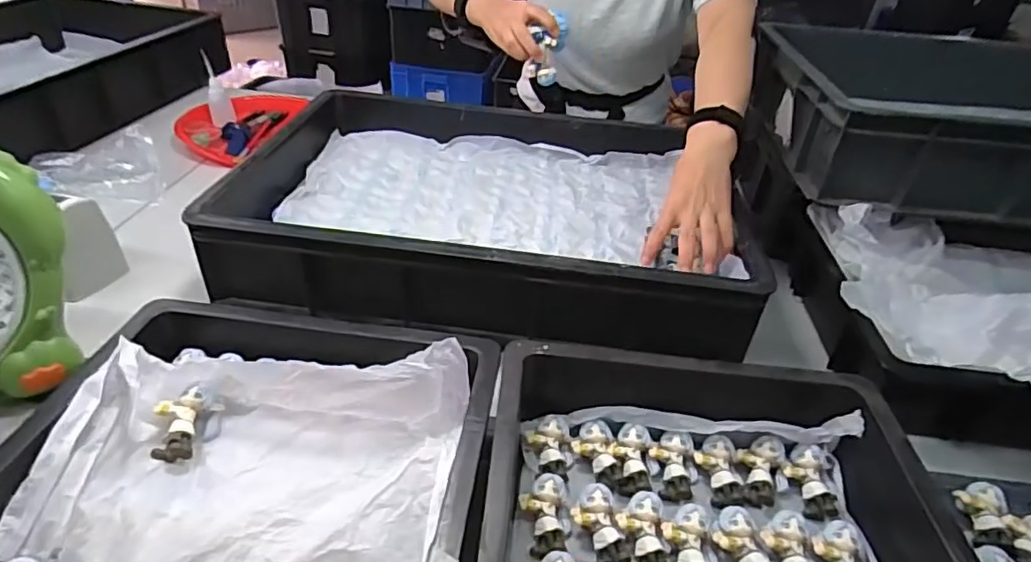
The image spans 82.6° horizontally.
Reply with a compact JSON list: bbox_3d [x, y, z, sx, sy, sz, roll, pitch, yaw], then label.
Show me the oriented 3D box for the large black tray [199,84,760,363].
[{"bbox_3d":[-0.024,-0.105,0.755,0.581,0.099,0.398,8,36,3],"label":"large black tray"}]

